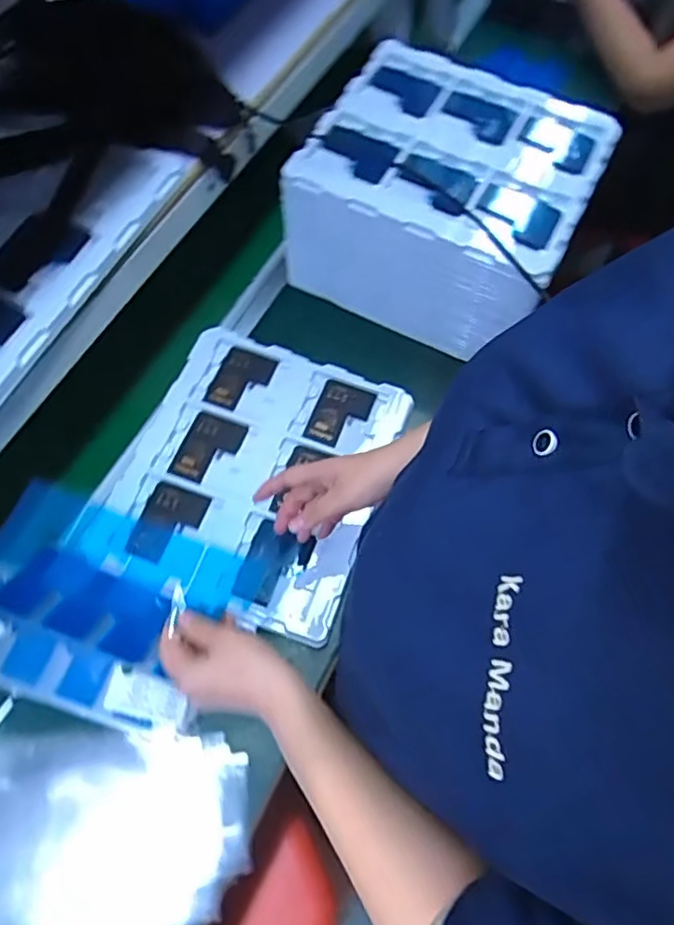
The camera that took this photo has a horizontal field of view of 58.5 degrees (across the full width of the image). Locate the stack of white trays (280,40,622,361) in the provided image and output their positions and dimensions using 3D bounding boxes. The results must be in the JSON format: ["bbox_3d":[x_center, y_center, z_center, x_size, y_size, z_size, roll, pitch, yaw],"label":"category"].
[{"bbox_3d":[0.138,-0.328,0.775,0.314,0.182,0.268,27,67,12],"label":"stack of white trays"}]

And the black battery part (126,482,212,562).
[{"bbox_3d":[-0.187,0.069,0.671,0.064,0.004,0.086,20,64,-4],"label":"black battery part"}]

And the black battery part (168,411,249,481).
[{"bbox_3d":[-0.151,-0.016,0.710,0.065,0.007,0.086,18,65,8],"label":"black battery part"}]

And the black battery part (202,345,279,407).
[{"bbox_3d":[-0.120,-0.104,0.747,0.060,0.011,0.087,22,66,10],"label":"black battery part"}]

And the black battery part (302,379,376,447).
[{"bbox_3d":[0.004,-0.059,0.735,0.065,0.005,0.087,18,65,8],"label":"black battery part"}]

